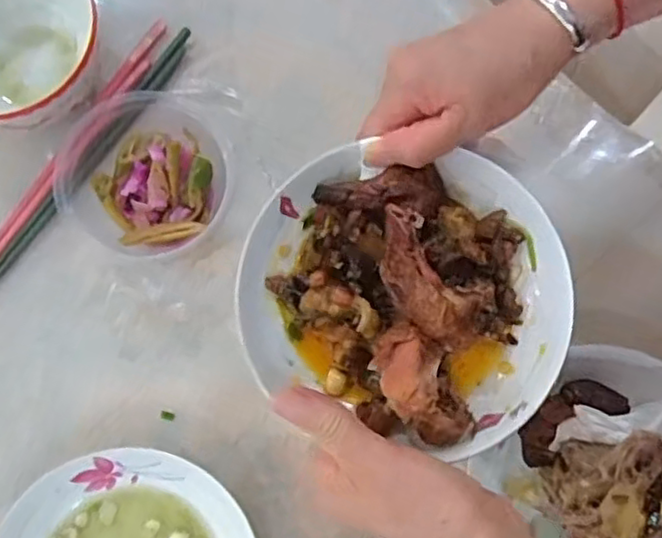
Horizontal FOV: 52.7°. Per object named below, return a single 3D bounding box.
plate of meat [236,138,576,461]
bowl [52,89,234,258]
[{"bbox_3d":[0.039,0.007,0.339,0.163,0.038,0.142,19,80,3],"label":"plate of meat"},{"bbox_3d":[-0.128,-0.064,0.464,0.117,0.037,0.108,0,81,-1],"label":"bowl"}]

